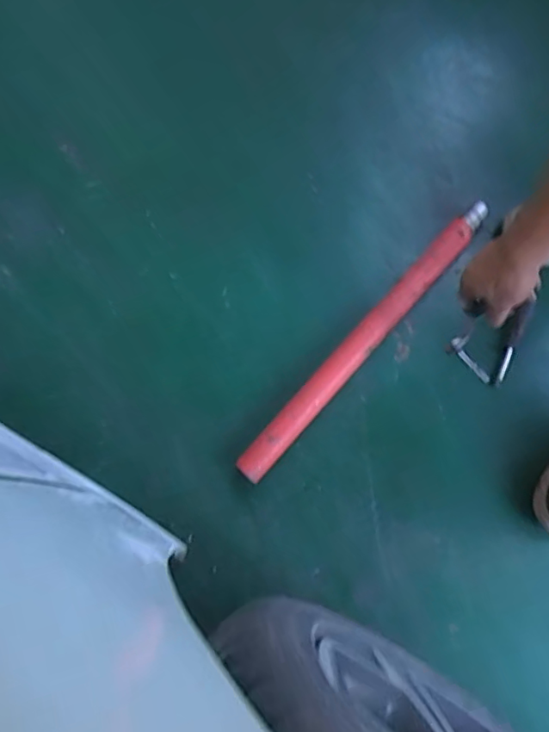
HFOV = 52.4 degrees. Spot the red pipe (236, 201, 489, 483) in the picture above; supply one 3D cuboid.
[{"bbox_3d":[0.140,-0.045,0.834,0.042,0.051,0.535,41,82,11],"label":"red pipe"}]

